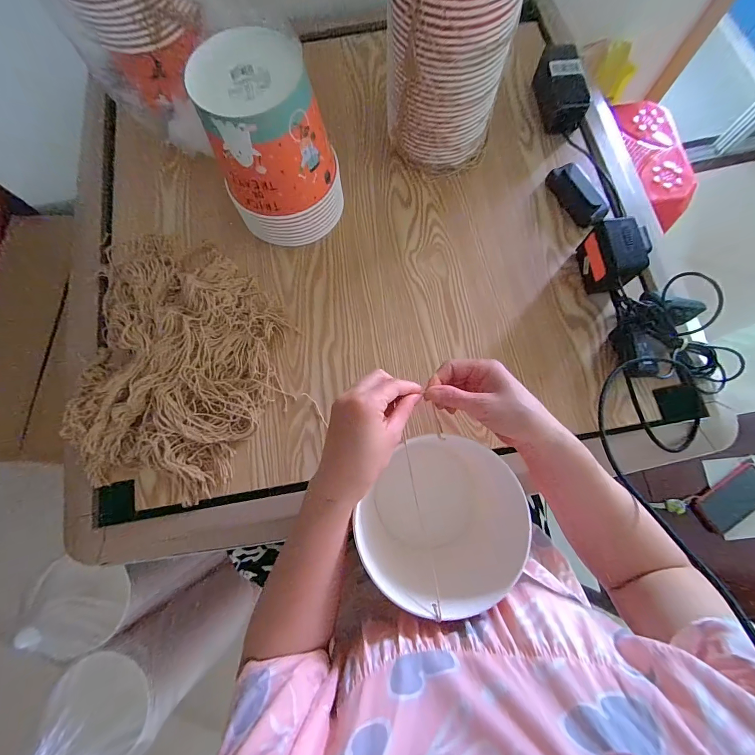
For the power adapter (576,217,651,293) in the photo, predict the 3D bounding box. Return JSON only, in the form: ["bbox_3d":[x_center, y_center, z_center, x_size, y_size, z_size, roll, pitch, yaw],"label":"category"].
[{"bbox_3d":[0.328,-0.163,0.473,0.055,0.074,0.086,-4,75,1],"label":"power adapter"}]

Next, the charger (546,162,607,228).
[{"bbox_3d":[0.312,-0.286,0.529,0.046,0.028,0.115,-26,76,-5],"label":"charger"}]

